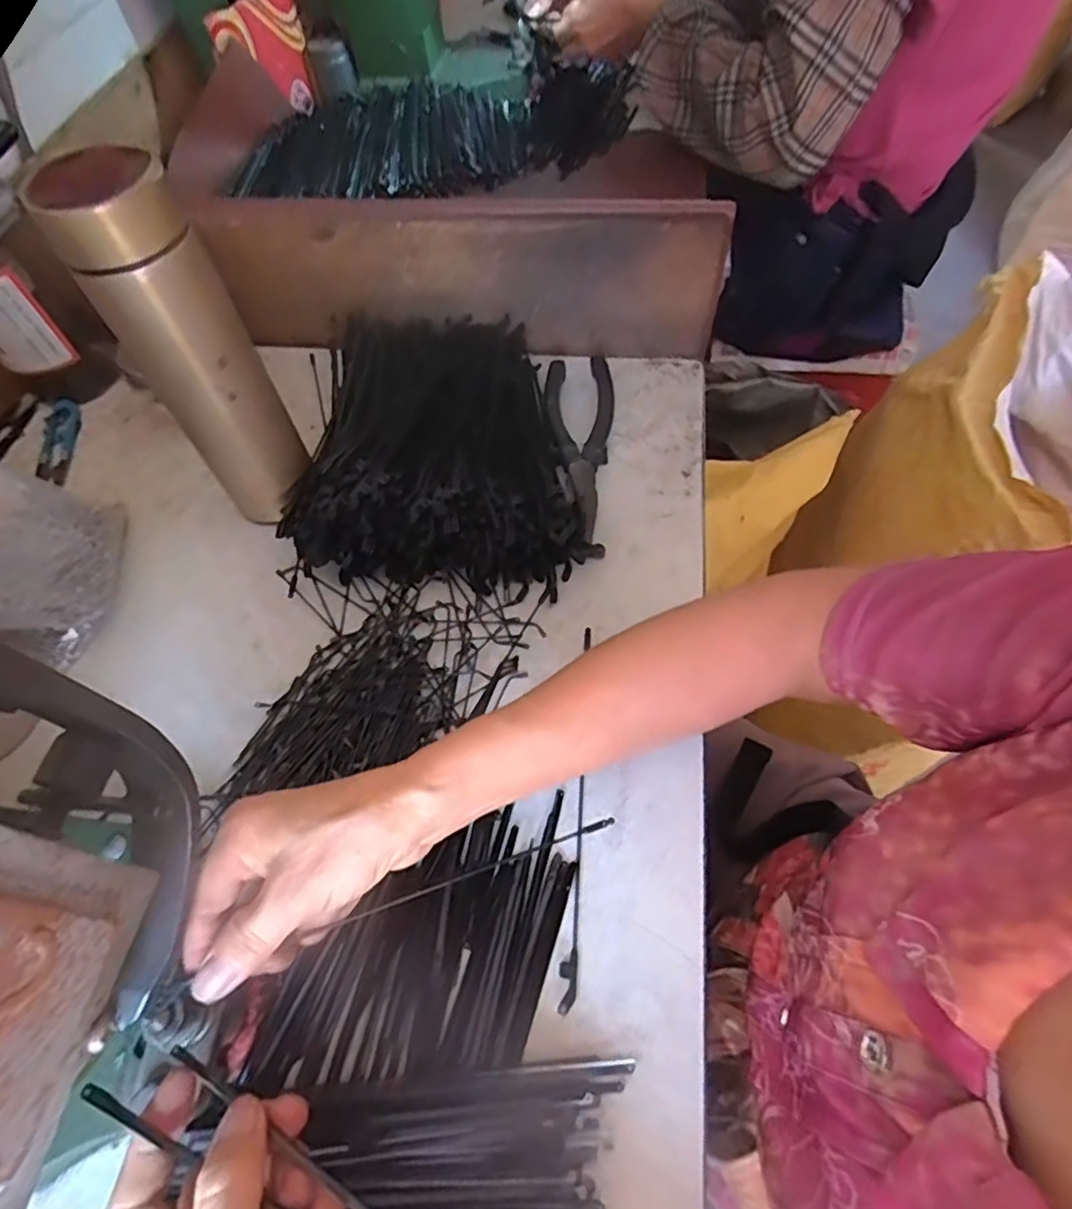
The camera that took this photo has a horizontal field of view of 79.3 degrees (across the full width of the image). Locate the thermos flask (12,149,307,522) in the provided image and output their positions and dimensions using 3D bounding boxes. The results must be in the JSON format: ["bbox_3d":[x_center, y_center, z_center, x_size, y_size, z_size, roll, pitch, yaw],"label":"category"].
[{"bbox_3d":[-0.196,-0.136,0.393,0.052,0.235,0.058,20,62,15],"label":"thermos flask"}]

